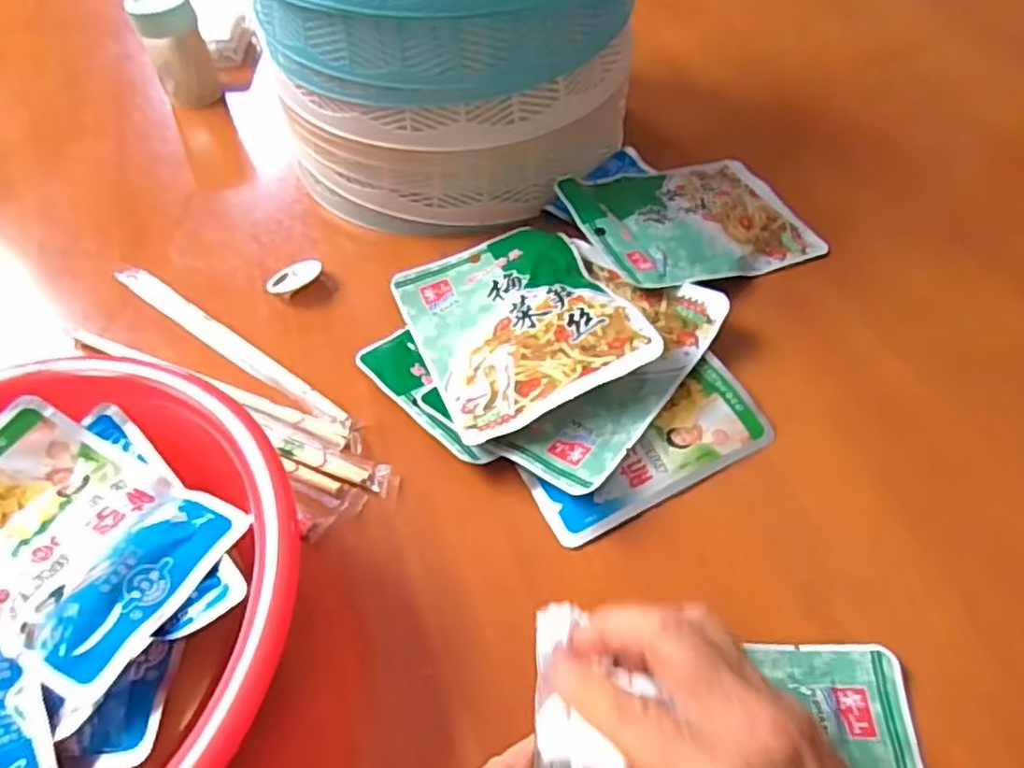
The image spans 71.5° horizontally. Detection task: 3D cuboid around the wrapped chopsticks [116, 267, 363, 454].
[{"bbox_3d":[-0.162,-0.021,0.416,0.218,0.009,0.016,30,60,25],"label":"wrapped chopsticks"}]

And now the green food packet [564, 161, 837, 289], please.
[{"bbox_3d":[0.114,-0.106,0.458,0.144,0.012,0.108,-15,52,-22],"label":"green food packet"}]

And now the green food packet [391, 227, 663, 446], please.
[{"bbox_3d":[0.000,-0.039,0.401,0.108,0.012,0.145,-29,46,-2],"label":"green food packet"}]

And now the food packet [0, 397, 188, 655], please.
[{"bbox_3d":[-0.202,0.052,0.296,0.095,0.011,0.084,24,49,13],"label":"food packet"}]

